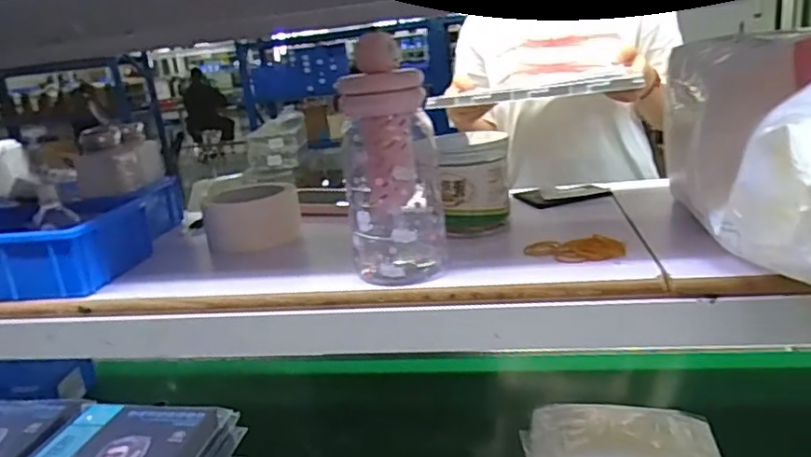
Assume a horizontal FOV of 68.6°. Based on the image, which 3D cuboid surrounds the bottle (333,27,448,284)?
[{"bbox_3d":[-0.011,-0.053,0.472,0.071,0.182,0.065,-6,17,2],"label":"bottle"}]

